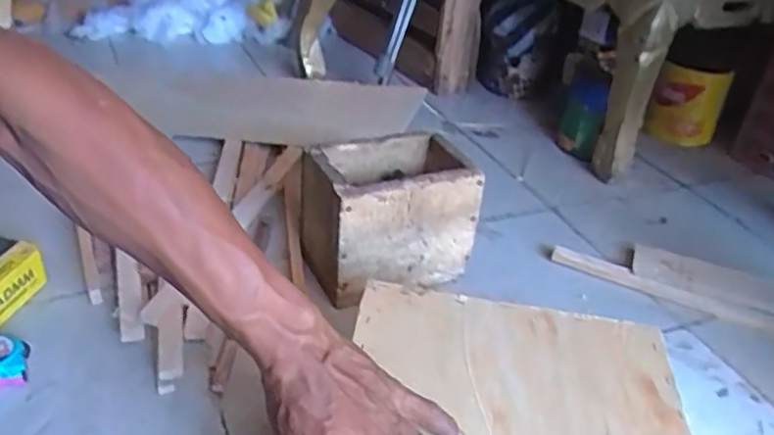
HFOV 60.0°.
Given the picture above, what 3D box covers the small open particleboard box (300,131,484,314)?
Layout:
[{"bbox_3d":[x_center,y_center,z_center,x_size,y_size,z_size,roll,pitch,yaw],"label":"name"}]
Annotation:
[{"bbox_3d":[0.001,-0.008,0.873,0.203,0.147,0.144,-16,38,-30],"label":"small open particleboard box"}]

